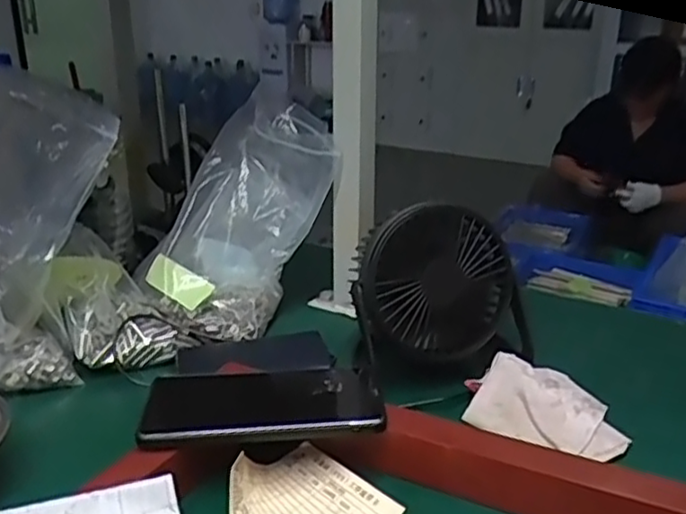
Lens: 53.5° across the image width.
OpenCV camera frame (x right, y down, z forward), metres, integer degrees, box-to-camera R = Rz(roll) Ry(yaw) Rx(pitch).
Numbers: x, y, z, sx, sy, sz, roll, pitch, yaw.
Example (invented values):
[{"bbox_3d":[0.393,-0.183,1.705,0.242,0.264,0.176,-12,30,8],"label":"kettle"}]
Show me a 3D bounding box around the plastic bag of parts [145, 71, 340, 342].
[{"bbox_3d":[-0.081,-0.049,0.684,0.137,0.278,0.103,12,-17,28],"label":"plastic bag of parts"}]

